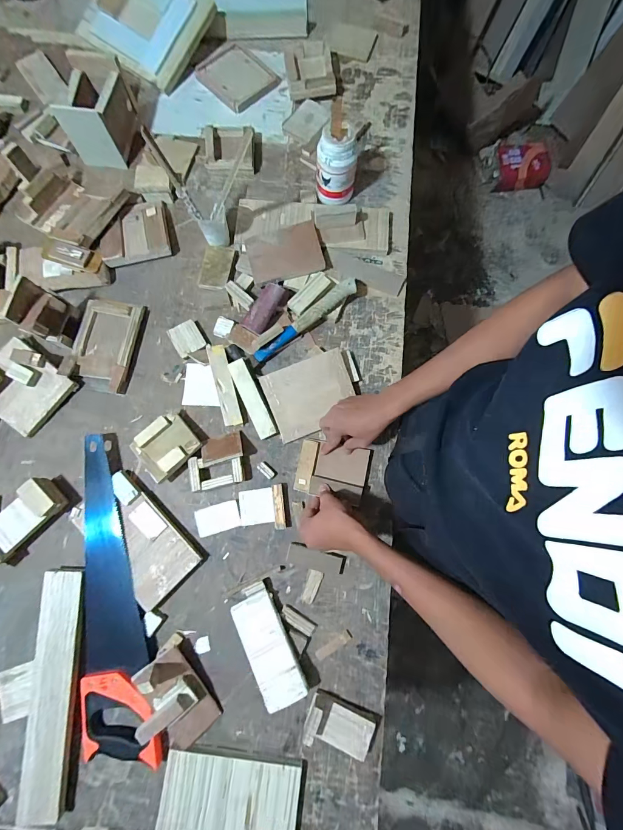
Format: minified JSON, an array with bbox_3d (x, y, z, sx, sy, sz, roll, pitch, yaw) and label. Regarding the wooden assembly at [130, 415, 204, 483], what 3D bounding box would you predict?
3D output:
[{"bbox_3d":[-0.264,0.054,0.630,0.104,0.041,0.101,-44,82,-9],"label":"wooden assembly"}]

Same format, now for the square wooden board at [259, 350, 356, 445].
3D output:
[{"bbox_3d":[0.001,-0.037,0.647,0.160,0.010,0.132,-20,89,-7],"label":"square wooden board"}]

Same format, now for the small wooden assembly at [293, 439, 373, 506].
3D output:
[{"bbox_3d":[0.041,0.101,0.632,0.130,0.031,0.097,11,78,2],"label":"small wooden assembly"}]

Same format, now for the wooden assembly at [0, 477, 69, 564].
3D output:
[{"bbox_3d":[-0.508,0.184,0.594,0.081,0.048,0.162,44,81,8],"label":"wooden assembly"}]

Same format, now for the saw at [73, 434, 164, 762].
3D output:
[{"bbox_3d":[-0.352,0.292,0.586,0.116,0.028,0.513,-13,78,-3],"label":"saw"}]

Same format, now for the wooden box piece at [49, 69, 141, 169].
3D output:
[{"bbox_3d":[-0.451,-0.633,0.730,0.108,0.108,0.145,2,78,0],"label":"wooden box piece"}]

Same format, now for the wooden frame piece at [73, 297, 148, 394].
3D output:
[{"bbox_3d":[-0.404,-0.139,0.679,0.110,0.027,0.183,10,78,2],"label":"wooden frame piece"}]

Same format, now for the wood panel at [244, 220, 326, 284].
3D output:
[{"bbox_3d":[-0.054,-0.327,0.696,0.144,0.011,0.093,-14,98,-1],"label":"wood panel"}]

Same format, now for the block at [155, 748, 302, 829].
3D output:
[{"bbox_3d":[-0.125,0.589,0.532,0.207,0.025,0.117,7,78,1],"label":"block"}]

